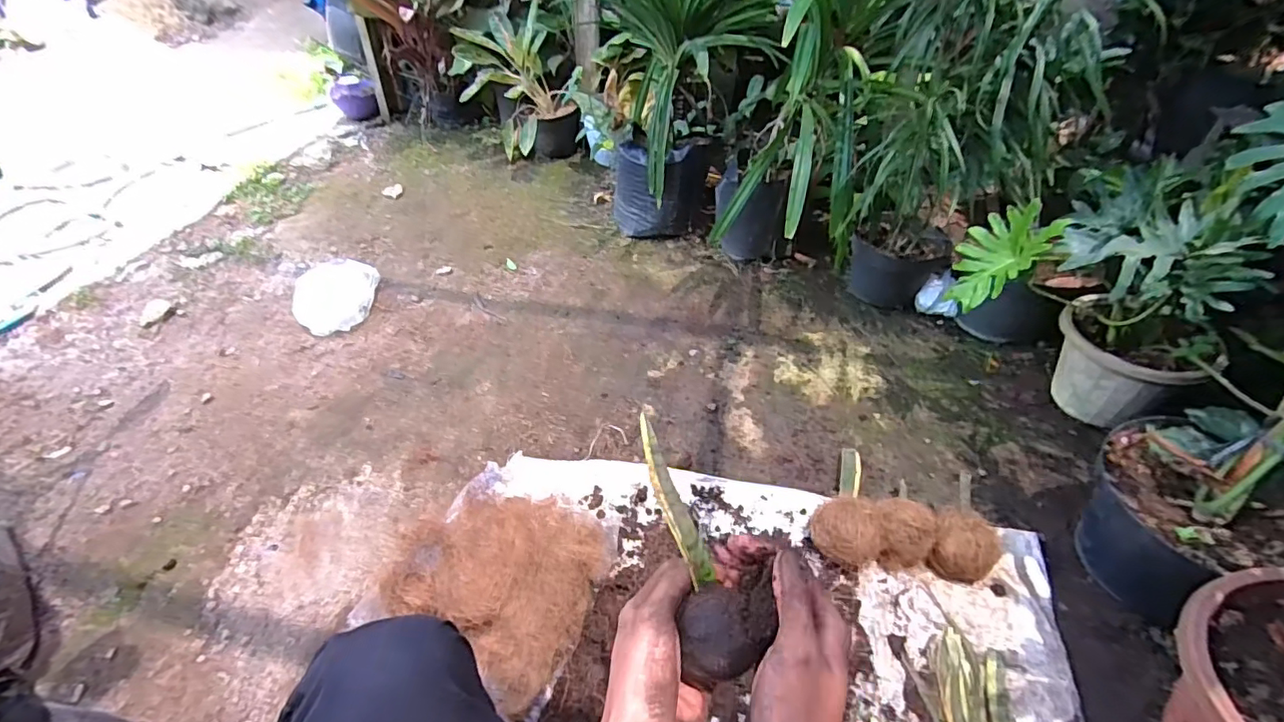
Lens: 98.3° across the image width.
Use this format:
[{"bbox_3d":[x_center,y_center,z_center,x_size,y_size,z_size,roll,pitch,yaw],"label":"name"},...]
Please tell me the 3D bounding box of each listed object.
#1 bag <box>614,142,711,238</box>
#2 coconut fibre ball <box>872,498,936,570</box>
[{"bbox_3d":[0.050,-0.511,1.632,0.252,0.249,0.226,10,41,10],"label":"bag"},{"bbox_3d":[0.406,0.276,0.881,0.090,0.087,0.088,1,40,0],"label":"coconut fibre ball"}]

